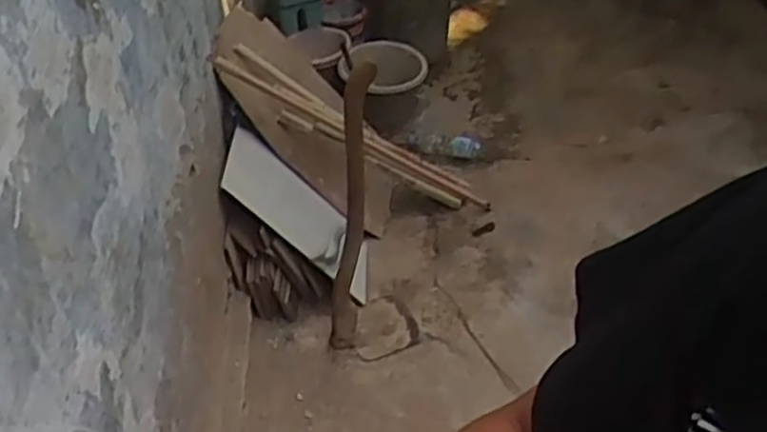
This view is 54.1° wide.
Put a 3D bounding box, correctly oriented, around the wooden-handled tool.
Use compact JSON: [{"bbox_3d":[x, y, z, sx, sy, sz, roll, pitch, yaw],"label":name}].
[{"bbox_3d":[-0.044,0.008,1.783,0.215,0.785,0.231,-4,42,-2],"label":"wooden-handled tool"}]

